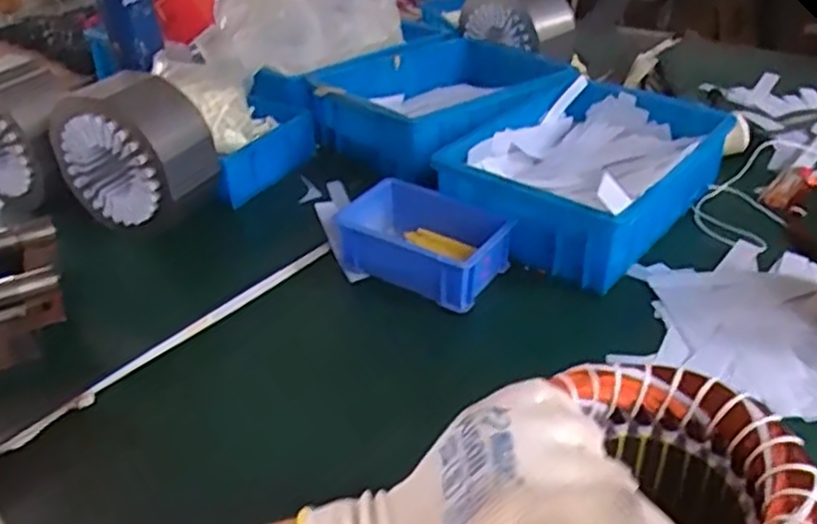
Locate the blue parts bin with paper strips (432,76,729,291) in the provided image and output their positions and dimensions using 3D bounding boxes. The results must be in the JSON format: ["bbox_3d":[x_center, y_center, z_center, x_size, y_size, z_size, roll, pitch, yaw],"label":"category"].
[{"bbox_3d":[0.182,-0.097,0.746,0.207,0.087,0.295,23,43,34],"label":"blue parts bin with paper strips"}]

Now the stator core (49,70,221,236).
[{"bbox_3d":[-0.270,-0.110,0.724,0.148,0.129,0.082,15,38,25],"label":"stator core"}]

